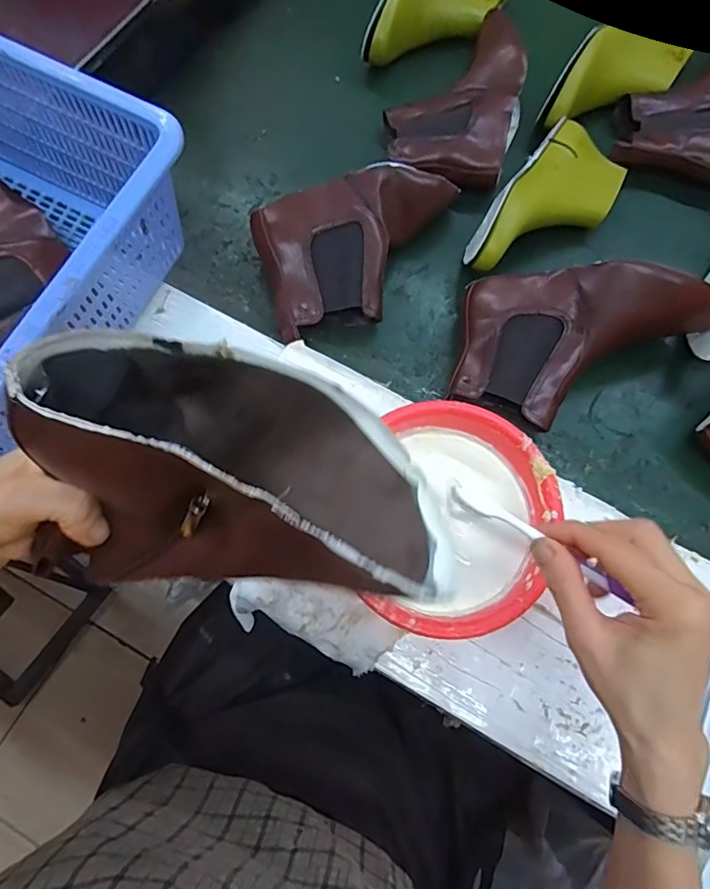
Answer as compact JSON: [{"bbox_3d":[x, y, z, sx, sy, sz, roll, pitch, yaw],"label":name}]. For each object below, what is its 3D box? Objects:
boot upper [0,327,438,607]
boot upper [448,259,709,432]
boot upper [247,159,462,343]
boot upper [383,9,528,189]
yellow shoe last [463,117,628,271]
[{"bbox_3d":[-0.061,0.018,0.273,0.234,0.125,0.116,9,75,2],"label":"boot upper"},{"bbox_3d":[0.235,-0.097,0.515,0.241,0.113,0.149,12,73,2],"label":"boot upper"},{"bbox_3d":[0.012,-0.218,0.568,0.228,0.080,0.140,-17,74,-6],"label":"boot upper"},{"bbox_3d":[0.136,-0.448,0.648,0.161,0.065,0.267,19,74,4],"label":"boot upper"},{"bbox_3d":[0.227,-0.276,0.588,0.117,0.074,0.242,35,75,9],"label":"yellow shoe last"}]

